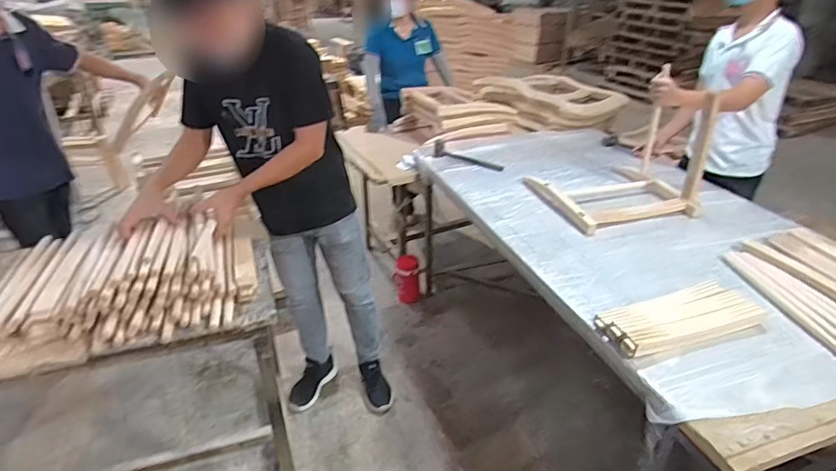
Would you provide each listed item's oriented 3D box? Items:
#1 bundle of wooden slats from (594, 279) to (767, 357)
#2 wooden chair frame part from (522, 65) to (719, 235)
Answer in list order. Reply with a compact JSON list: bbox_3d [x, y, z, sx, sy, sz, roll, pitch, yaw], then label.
[{"bbox_3d":[0.649,0.197,1.184,0.416,0.045,0.183,-12,33,-14],"label":"bundle of wooden slats"},{"bbox_3d":[0.707,-0.303,1.679,0.463,0.435,0.367,-7,30,-15],"label":"wooden chair frame part"}]

